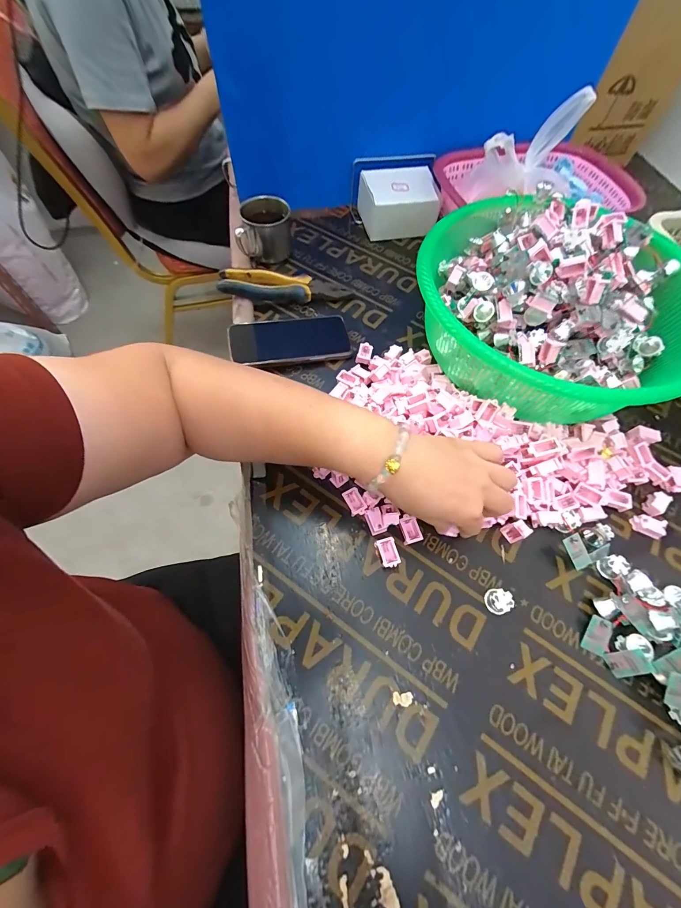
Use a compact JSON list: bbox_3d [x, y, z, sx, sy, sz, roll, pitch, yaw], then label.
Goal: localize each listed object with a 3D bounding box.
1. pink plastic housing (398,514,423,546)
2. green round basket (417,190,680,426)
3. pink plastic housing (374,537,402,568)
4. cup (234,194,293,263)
[{"bbox_3d":[0.073,0.081,0.362,0.020,0.016,0.026,-17,65,-10],"label":"pink plastic housing"},{"bbox_3d":[0.254,-0.172,0.428,0.308,0.139,0.310,1,63,-1],"label":"green round basket"},{"bbox_3d":[0.049,0.102,0.351,0.019,0.014,0.028,-14,64,-8],"label":"pink plastic housing"},{"bbox_3d":[-0.121,-0.356,0.547,0.079,0.070,0.084,1,63,-1],"label":"cup"}]

